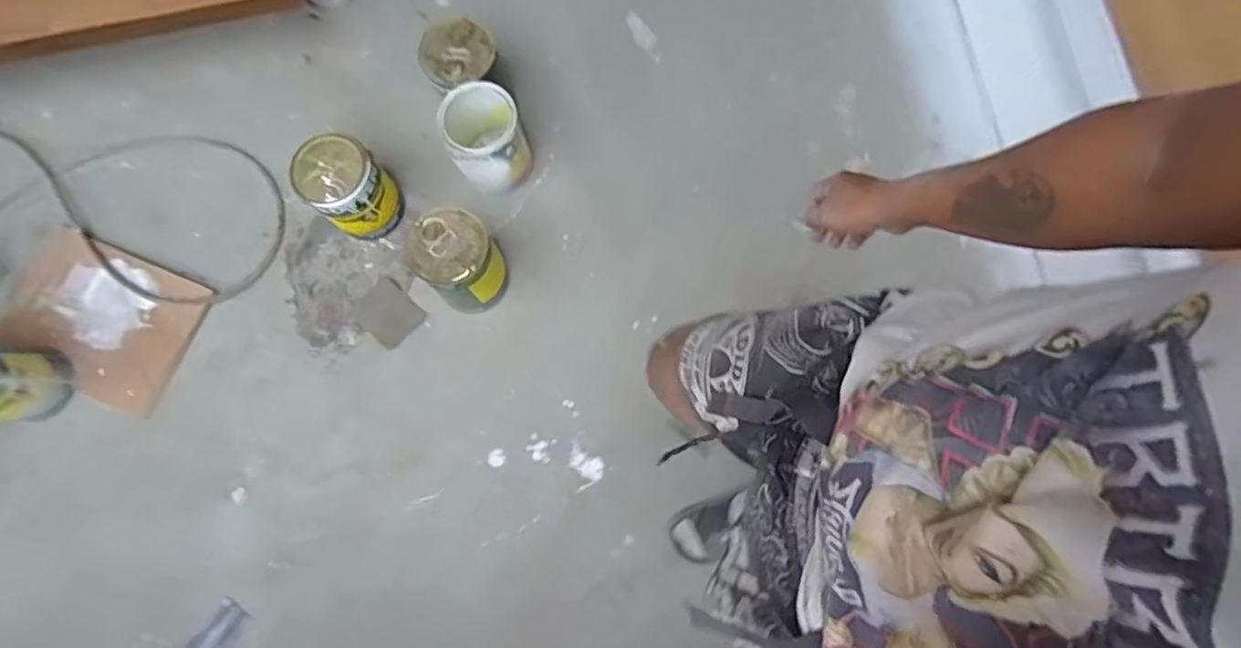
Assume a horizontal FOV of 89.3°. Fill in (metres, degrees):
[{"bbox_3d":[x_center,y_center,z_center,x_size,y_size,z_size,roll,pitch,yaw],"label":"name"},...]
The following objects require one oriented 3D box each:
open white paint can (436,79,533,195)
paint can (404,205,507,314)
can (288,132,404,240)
[{"bbox_3d":[-0.285,-0.386,1.342,0.158,0.191,0.159,0,77,0],"label":"open white paint can"},{"bbox_3d":[-0.329,-0.127,1.285,0.152,0.204,0.157,0,77,0],"label":"paint can"},{"bbox_3d":[-0.564,-0.284,1.326,0.155,0.197,0.153,0,77,0],"label":"can"}]

